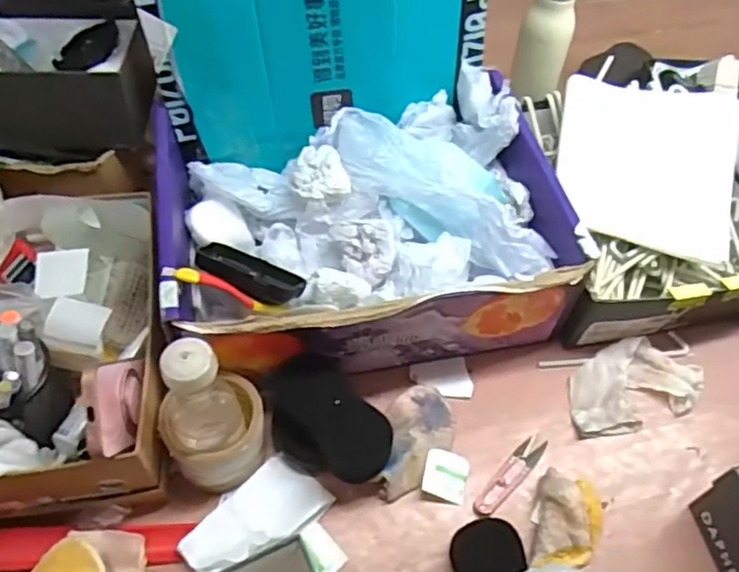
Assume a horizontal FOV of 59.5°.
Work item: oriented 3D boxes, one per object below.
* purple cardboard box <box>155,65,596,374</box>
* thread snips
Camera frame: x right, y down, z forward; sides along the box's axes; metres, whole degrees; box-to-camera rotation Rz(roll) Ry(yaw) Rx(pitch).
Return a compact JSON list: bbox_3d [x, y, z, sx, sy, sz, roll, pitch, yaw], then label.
[{"bbox_3d":[-0.010,-0.063,0.691,0.389,0.129,0.279,-10,56,-10],"label":"purple cardboard box"},{"bbox_3d":[0.137,0.184,0.629,0.023,0.008,0.098,39,62,22],"label":"thread snips"}]

